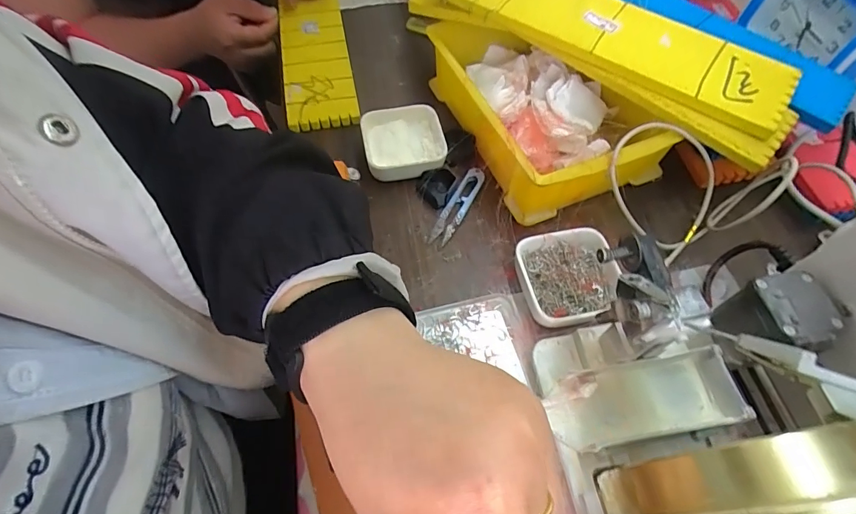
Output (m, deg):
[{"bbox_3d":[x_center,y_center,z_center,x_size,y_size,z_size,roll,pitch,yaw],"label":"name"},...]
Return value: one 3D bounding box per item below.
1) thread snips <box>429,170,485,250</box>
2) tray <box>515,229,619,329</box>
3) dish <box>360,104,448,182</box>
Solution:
[{"bbox_3d":[0.030,-0.052,0.436,0.020,0.010,0.096,26,64,15],"label":"thread snips"},{"bbox_3d":[0.123,0.019,0.379,0.087,0.024,0.085,-7,60,-3],"label":"tray"},{"bbox_3d":[-0.026,-0.121,0.463,0.081,0.031,0.085,0,60,0],"label":"dish"}]

